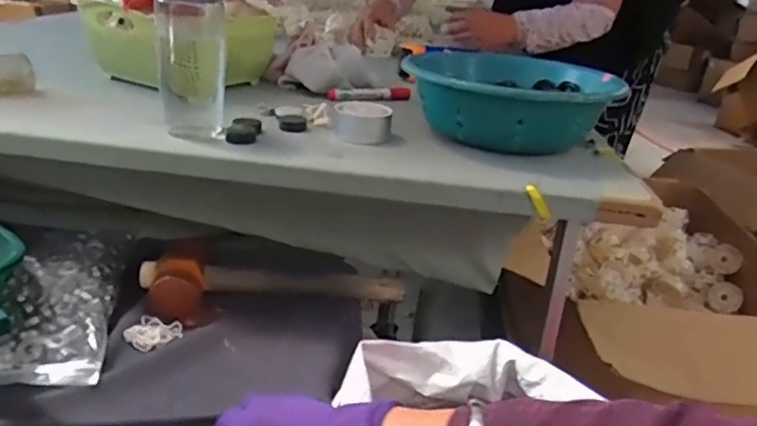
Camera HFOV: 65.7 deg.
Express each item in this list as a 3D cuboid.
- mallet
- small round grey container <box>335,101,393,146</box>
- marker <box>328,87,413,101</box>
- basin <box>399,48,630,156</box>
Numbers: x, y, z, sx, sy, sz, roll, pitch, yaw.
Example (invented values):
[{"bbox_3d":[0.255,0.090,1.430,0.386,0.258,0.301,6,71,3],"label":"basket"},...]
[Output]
[{"bbox_3d":[-0.115,0.080,0.676,0.299,0.051,0.071,-1,25,-15],"label":"mallet"},{"bbox_3d":[-0.018,-0.105,0.678,0.067,0.037,0.057,6,24,2],"label":"small round grey container"},{"bbox_3d":[-0.014,-0.181,0.888,0.124,0.021,0.019,-1,24,-14],"label":"marker"},{"bbox_3d":[0.158,-0.132,0.713,0.244,0.083,0.221,11,24,13],"label":"basin"}]

